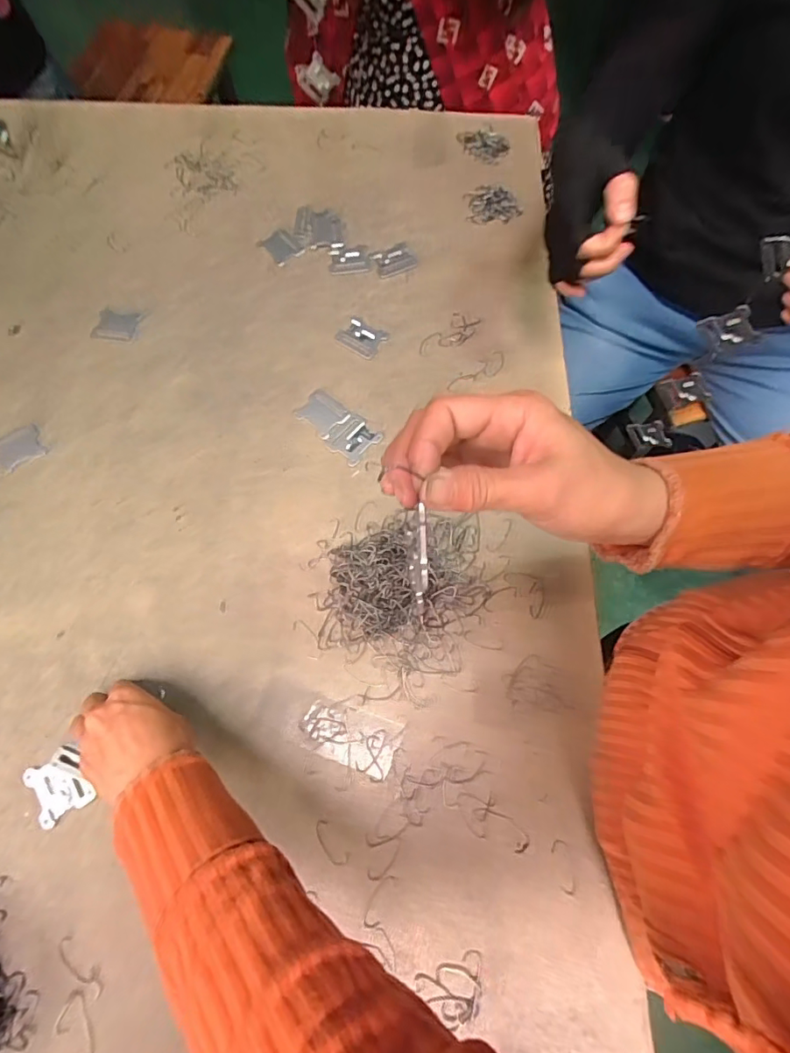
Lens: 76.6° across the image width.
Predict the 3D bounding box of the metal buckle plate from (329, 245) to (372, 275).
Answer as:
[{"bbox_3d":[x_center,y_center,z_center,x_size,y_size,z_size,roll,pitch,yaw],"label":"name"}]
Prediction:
[{"bbox_3d":[-0.055,-0.321,0.604,0.051,0.005,0.038,-12,70,-5],"label":"metal buckle plate"}]

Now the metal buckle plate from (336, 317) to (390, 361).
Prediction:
[{"bbox_3d":[-0.038,-0.215,0.568,0.050,0.004,0.041,29,72,9],"label":"metal buckle plate"}]

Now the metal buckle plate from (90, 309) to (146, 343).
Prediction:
[{"bbox_3d":[-0.316,-0.229,0.568,0.049,0.004,0.042,8,70,2],"label":"metal buckle plate"}]

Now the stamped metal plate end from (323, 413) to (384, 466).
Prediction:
[{"bbox_3d":[-0.044,-0.093,0.526,0.045,0.004,0.048,37,74,12],"label":"stamped metal plate end"}]

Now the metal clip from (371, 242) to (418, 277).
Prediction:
[{"bbox_3d":[-0.001,-0.321,0.603,0.049,0.005,0.042,-19,71,-8],"label":"metal clip"}]

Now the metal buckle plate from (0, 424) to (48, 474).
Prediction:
[{"bbox_3d":[-0.387,-0.081,0.512,0.048,0.004,0.041,-32,73,-12],"label":"metal buckle plate"}]

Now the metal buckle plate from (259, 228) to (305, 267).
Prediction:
[{"bbox_3d":[-0.137,-0.338,0.604,0.036,0.007,0.047,-40,75,-14],"label":"metal buckle plate"}]

